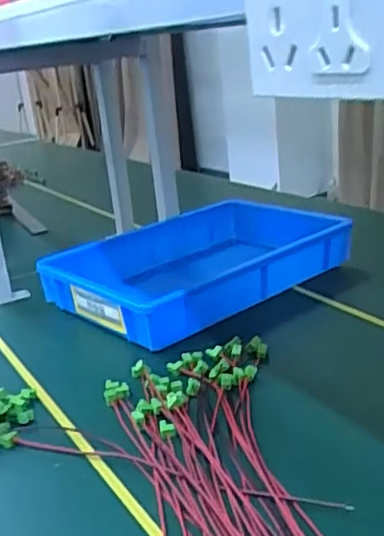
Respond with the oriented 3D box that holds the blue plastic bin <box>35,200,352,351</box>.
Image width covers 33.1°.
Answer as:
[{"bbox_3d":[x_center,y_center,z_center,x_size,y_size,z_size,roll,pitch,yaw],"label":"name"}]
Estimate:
[{"bbox_3d":[0.001,-0.009,1.039,0.455,0.090,0.285,-20,25,-38],"label":"blue plastic bin"}]

